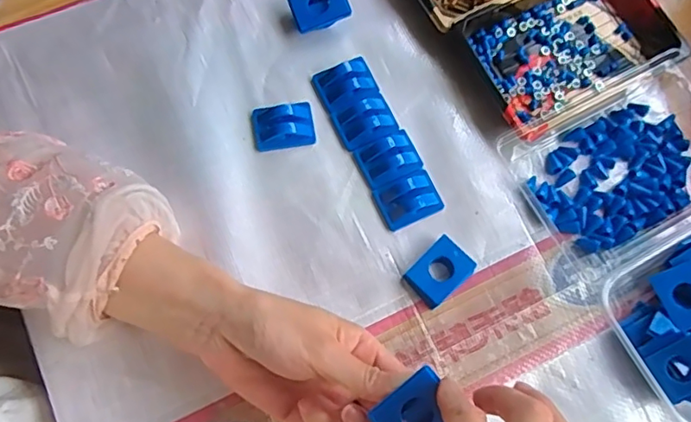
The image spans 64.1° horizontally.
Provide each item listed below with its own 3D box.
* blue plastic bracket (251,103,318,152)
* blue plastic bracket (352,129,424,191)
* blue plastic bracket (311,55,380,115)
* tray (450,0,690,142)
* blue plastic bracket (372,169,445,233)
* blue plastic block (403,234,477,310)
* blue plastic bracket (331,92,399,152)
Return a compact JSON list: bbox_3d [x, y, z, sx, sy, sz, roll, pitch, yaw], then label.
[{"bbox_3d":[-0.046,-0.065,0.410,0.045,0.017,0.033,-9,74,-5],"label":"blue plastic bracket"},{"bbox_3d":[0.033,-0.038,0.408,0.044,0.012,0.034,-24,76,-9],"label":"blue plastic bracket"},{"bbox_3d":[0.002,-0.098,0.422,0.045,0.013,0.038,-24,76,-9],"label":"blue plastic bracket"},{"bbox_3d":[0.175,-0.131,0.429,0.159,0.027,0.107,-28,76,-10],"label":"tray"},{"bbox_3d":[0.046,-0.009,0.399,0.045,0.012,0.033,-23,76,-9],"label":"blue plastic bracket"},{"bbox_3d":[0.066,0.043,0.389,0.044,0.011,0.033,-42,79,-13],"label":"blue plastic block"},{"bbox_3d":[0.016,-0.067,0.414,0.043,0.013,0.035,-24,76,-9],"label":"blue plastic bracket"}]

